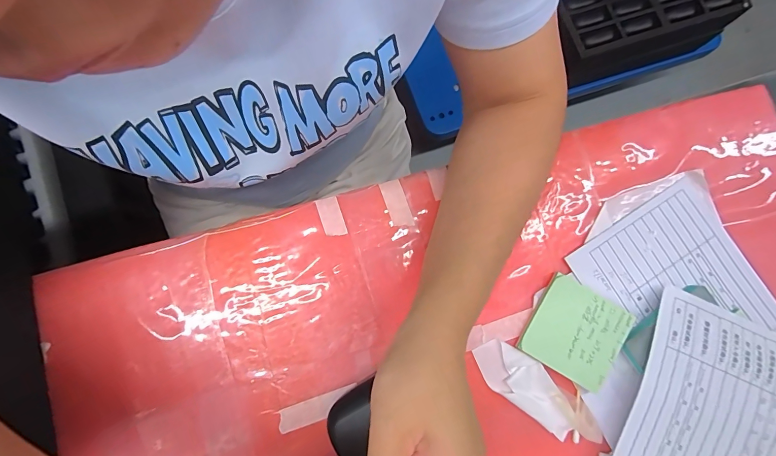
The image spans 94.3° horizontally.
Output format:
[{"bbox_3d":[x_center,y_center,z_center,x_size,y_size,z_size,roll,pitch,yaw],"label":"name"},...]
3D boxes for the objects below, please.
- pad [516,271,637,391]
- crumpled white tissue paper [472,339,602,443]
[{"bbox_3d":[0.164,0.091,0.316,0.075,0.009,0.077,34,82,3],"label":"pad"},{"bbox_3d":[0.130,0.143,0.313,0.123,0.008,0.040,35,82,3],"label":"crumpled white tissue paper"}]

